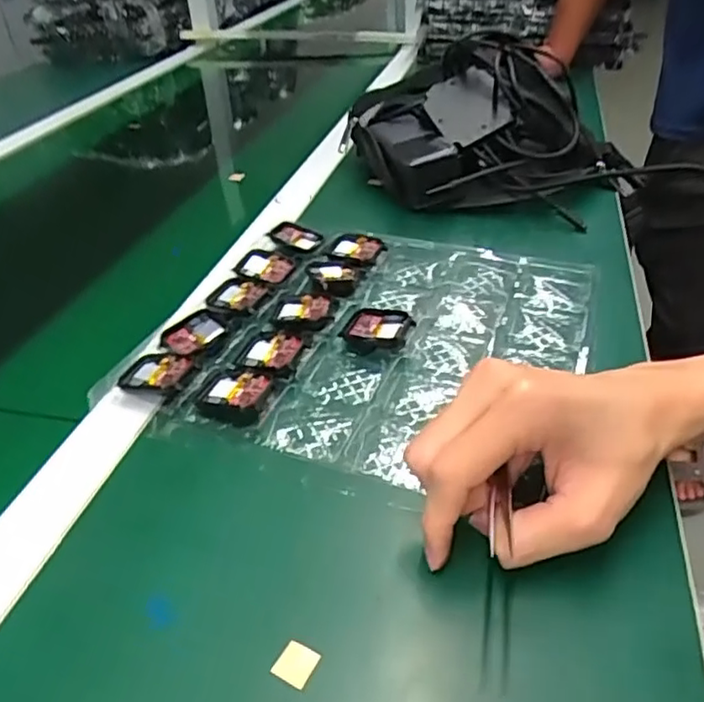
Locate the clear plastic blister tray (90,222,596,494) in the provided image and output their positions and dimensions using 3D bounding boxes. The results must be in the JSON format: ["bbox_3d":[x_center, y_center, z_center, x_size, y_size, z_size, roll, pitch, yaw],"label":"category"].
[{"bbox_3d":[0.011,-0.013,0.437,0.267,0.023,0.253,12,39,20],"label":"clear plastic blister tray"}]

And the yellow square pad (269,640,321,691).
[{"bbox_3d":[-0.023,0.130,0.263,0.016,0.004,0.016,18,41,26],"label":"yellow square pad"}]

